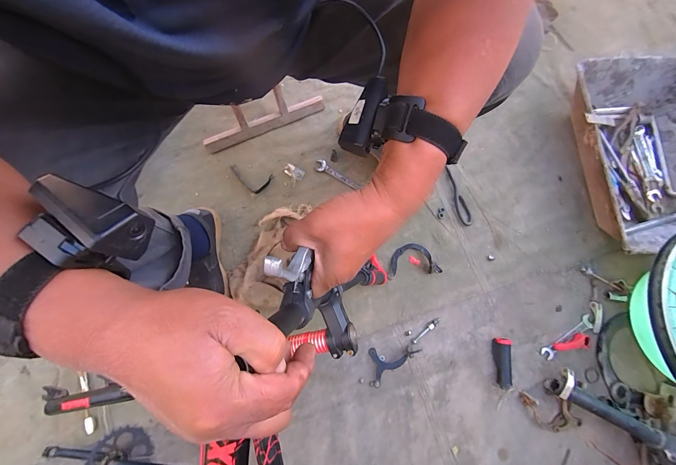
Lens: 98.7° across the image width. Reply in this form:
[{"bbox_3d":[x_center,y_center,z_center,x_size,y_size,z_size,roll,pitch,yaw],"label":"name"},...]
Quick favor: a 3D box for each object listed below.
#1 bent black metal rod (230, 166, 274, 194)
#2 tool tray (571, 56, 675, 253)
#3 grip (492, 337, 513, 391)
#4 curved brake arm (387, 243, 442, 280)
[{"bbox_3d":[-0.227,-0.132,0.738,0.108,0.006,0.059,14,76,2],"label":"bent black metal rod"},{"bbox_3d":[0.759,-0.197,0.735,0.326,0.123,0.477,-6,77,-3],"label":"tool tray"},{"bbox_3d":[0.369,0.293,0.650,0.034,0.026,0.105,3,76,-1],"label":"grip"},{"bbox_3d":[0.175,0.066,0.697,0.125,0.028,0.079,-8,77,-4],"label":"curved brake arm"}]

